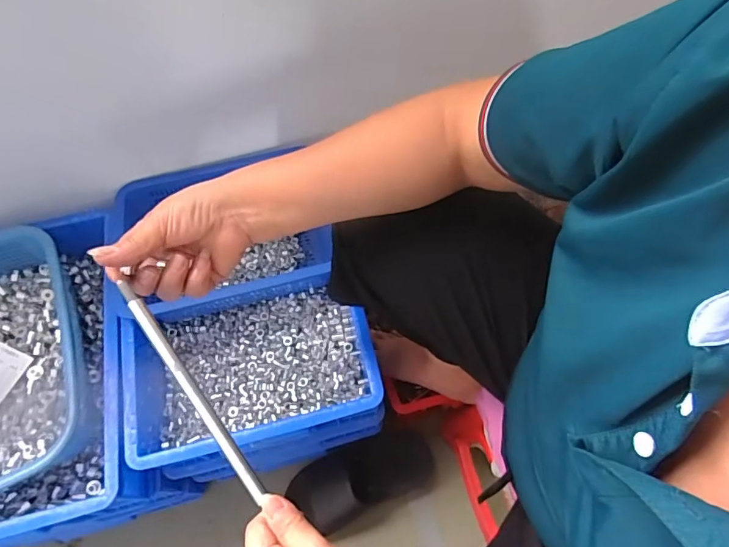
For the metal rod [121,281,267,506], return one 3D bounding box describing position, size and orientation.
[{"bbox_3d":[-0.134,0.090,0.369,0.012,0.008,0.195,-32,91,-16],"label":"metal rod"}]

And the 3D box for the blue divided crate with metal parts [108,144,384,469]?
[{"bbox_3d":[-0.180,0.035,0.677,0.318,0.127,0.414,-15,64,-6],"label":"blue divided crate with metal parts"}]

